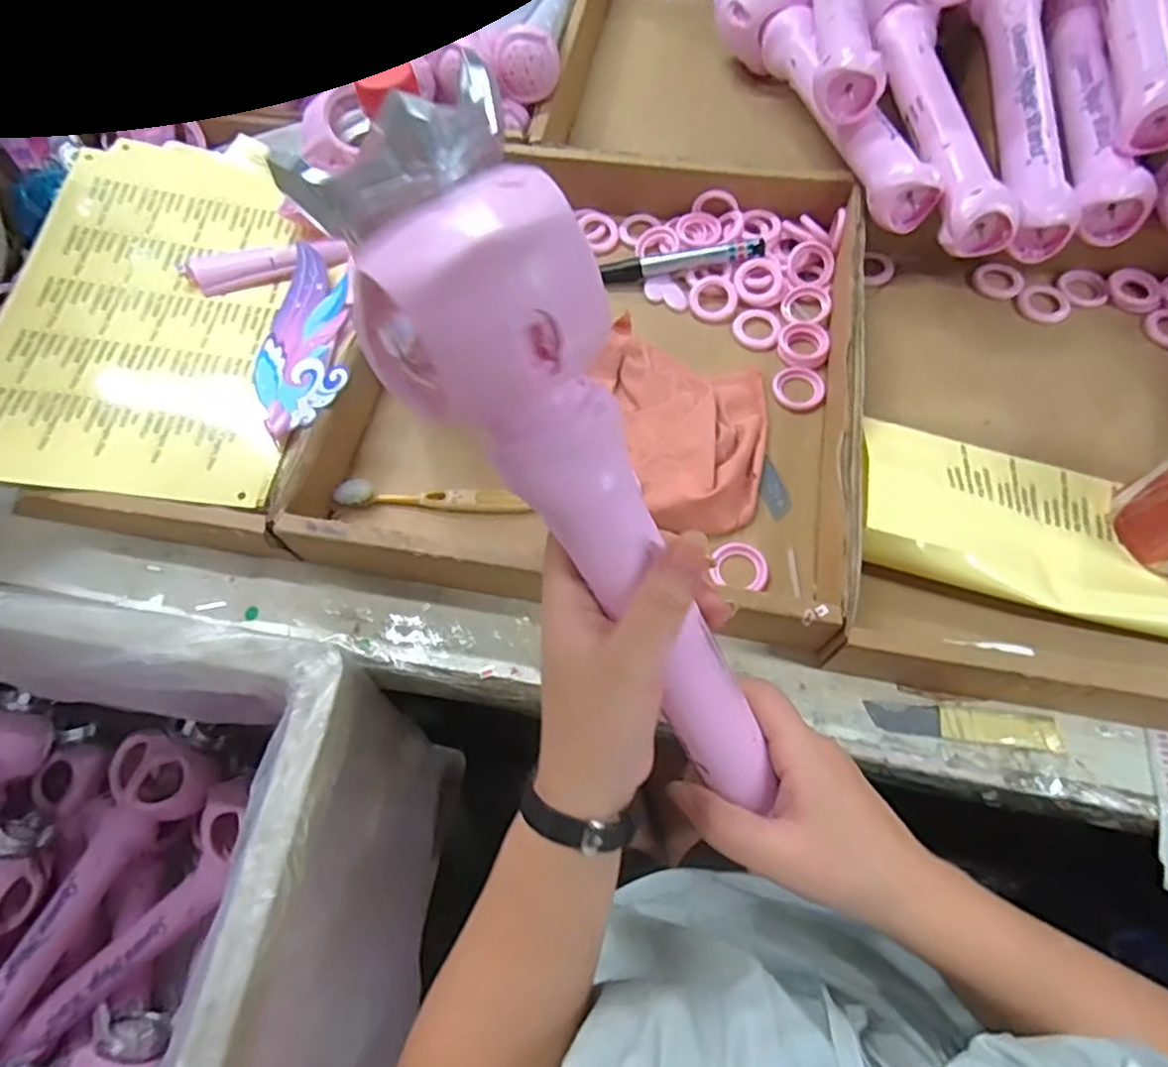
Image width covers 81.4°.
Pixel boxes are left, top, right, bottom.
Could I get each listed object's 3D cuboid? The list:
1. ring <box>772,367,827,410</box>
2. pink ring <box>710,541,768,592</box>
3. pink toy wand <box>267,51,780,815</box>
[{"bbox_3d":[0.159,-0.108,0.501,0.037,0.004,0.037,-1,65,2],"label":"ring"},{"bbox_3d":[0.102,0.021,0.442,0.035,0.006,0.032,-1,65,2],"label":"pink ring"},{"bbox_3d":[0.014,0.007,0.270,0.070,0.318,0.046,-37,30,-13],"label":"pink toy wand"}]

